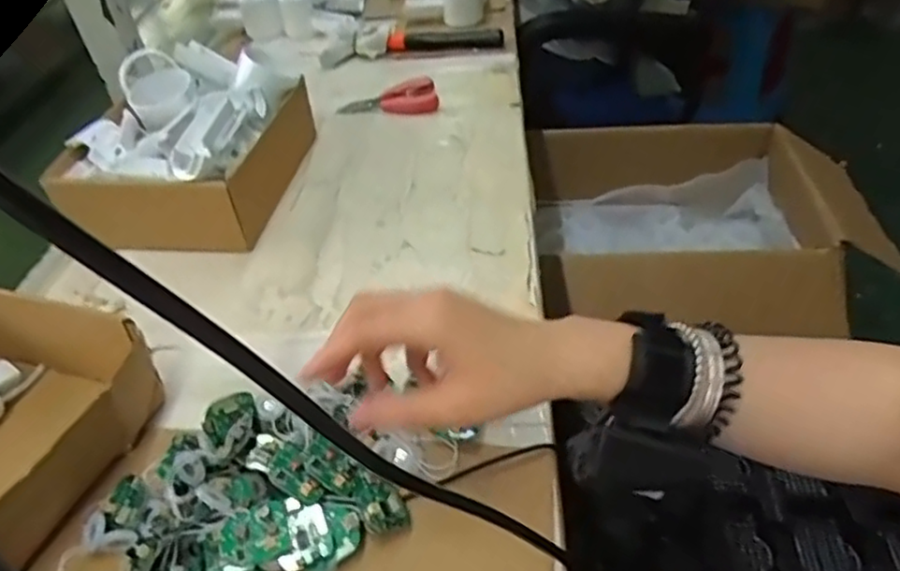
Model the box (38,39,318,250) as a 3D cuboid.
[{"bbox_3d":[-0.248,-0.138,0.630,0.176,0.104,0.210,2,42,8],"label":"box"}]

